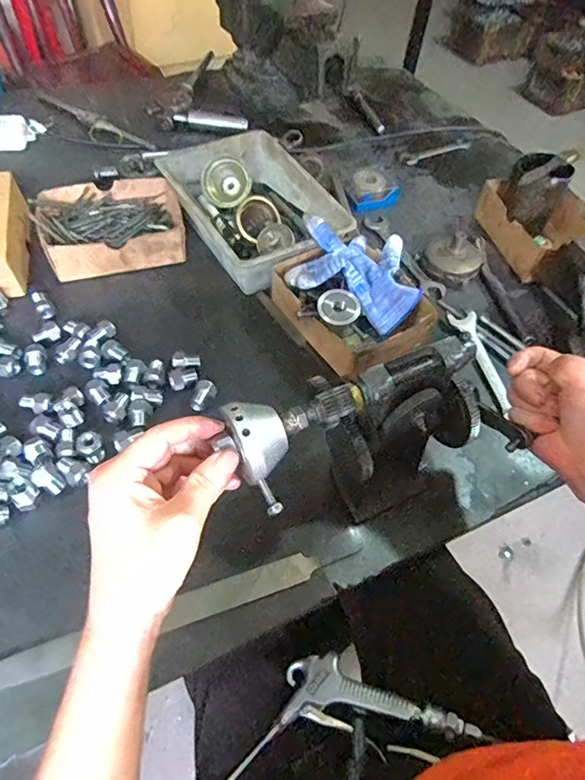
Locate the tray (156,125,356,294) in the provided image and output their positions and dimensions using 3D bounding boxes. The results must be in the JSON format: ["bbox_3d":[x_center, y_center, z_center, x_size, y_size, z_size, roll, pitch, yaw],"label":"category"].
[{"bbox_3d":[-0.057,-0.244,0.662,0.169,0.071,0.251,-26,61,-21],"label":"tray"}]

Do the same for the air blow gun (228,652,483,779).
[{"bbox_3d":[0.045,0.310,0.457,0.235,0.019,0.109,-8,55,8],"label":"air blow gun"}]

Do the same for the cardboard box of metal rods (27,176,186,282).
[{"bbox_3d":[-0.233,-0.213,0.637,0.173,0.054,0.137,-16,58,-15],"label":"cardboard box of metal rods"}]

